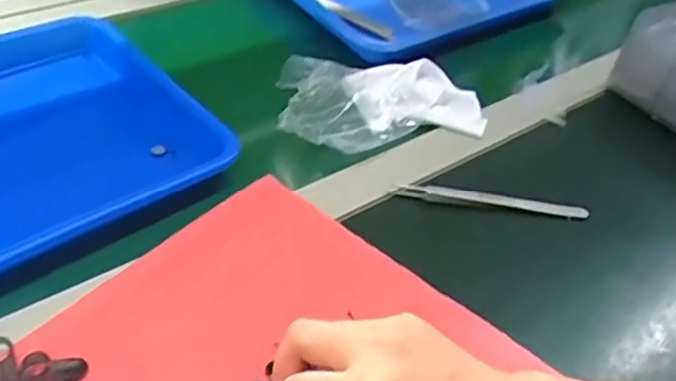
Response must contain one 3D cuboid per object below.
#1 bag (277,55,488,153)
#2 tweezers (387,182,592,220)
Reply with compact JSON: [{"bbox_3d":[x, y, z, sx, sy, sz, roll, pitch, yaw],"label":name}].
[{"bbox_3d":[0.040,-0.074,0.560,0.175,0.033,0.120,2,44,-6],"label":"bag"},{"bbox_3d":[0.117,0.007,0.489,0.148,0.010,0.016,8,44,1],"label":"tweezers"}]

